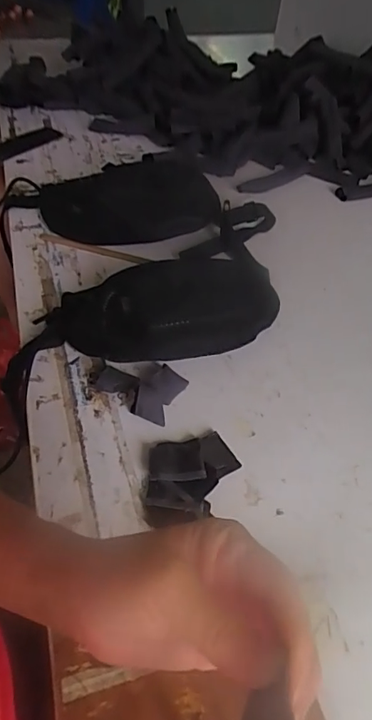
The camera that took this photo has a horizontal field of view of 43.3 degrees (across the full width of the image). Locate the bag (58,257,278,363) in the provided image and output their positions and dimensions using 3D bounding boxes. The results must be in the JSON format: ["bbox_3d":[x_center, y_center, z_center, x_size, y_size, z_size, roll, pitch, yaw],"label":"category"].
[{"bbox_3d":[-0.018,-0.062,0.578,0.273,0.071,0.122,-4,48,-9],"label":"bag"}]

